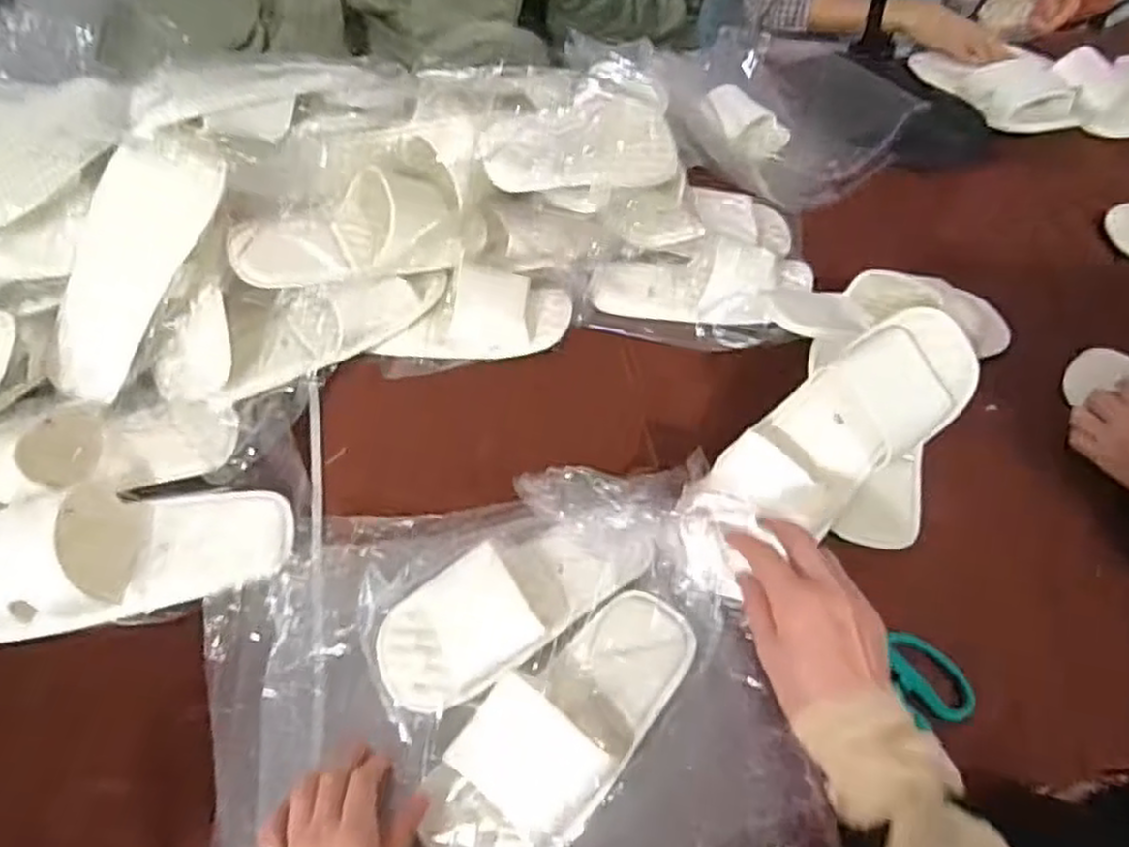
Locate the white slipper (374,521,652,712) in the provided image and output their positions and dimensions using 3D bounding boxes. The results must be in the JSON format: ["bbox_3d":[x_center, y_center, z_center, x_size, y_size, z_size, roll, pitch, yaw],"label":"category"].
[{"bbox_3d":[-0.039,0.133,0.590,0.212,0.053,0.088,-25,55,-16],"label":"white slipper"}]

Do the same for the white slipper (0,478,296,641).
[{"bbox_3d":[-0.370,0.093,0.611,0.280,0.071,0.124,-10,52,-7],"label":"white slipper"}]

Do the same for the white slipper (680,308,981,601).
[{"bbox_3d":[0.214,0.017,0.645,0.305,0.063,0.096,-35,55,-14],"label":"white slipper"}]

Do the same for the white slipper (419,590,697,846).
[{"bbox_3d":[0.001,0.210,0.530,0.121,0.046,0.236,36,60,26],"label":"white slipper"}]

